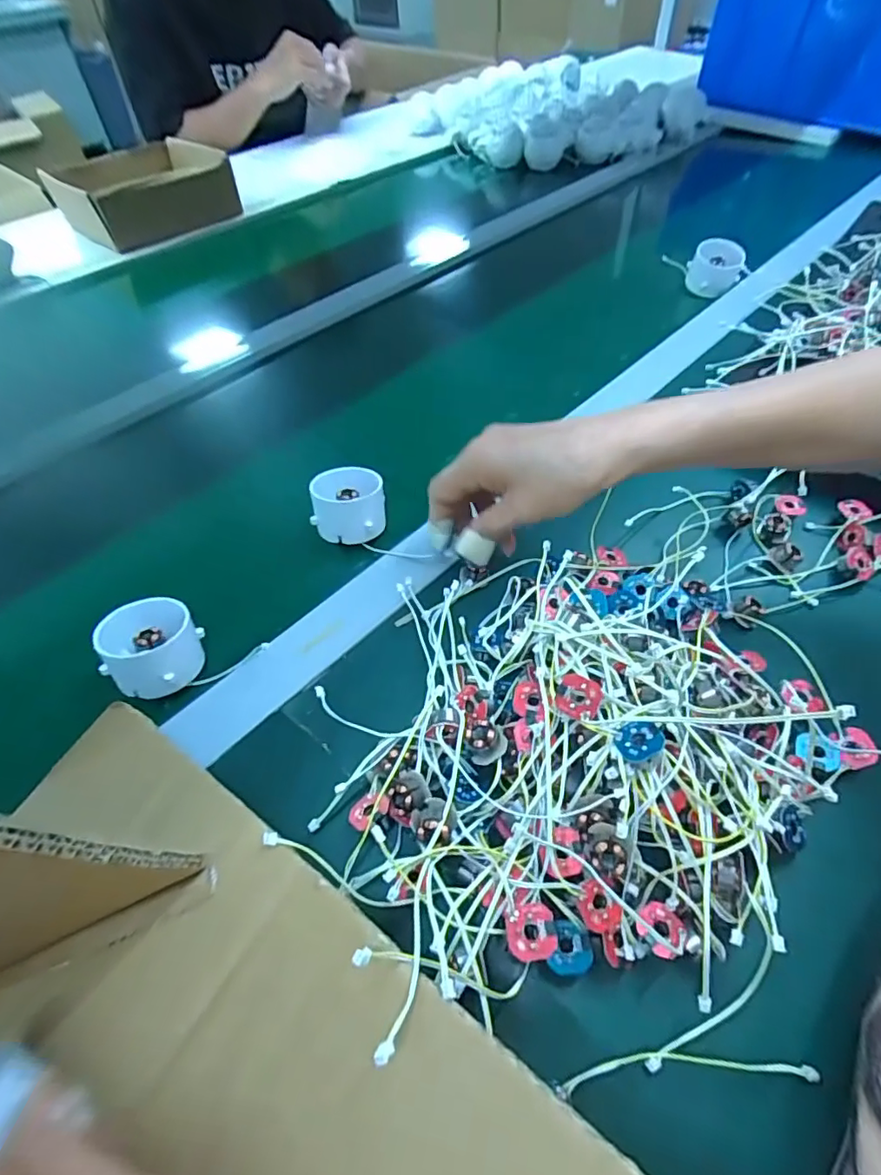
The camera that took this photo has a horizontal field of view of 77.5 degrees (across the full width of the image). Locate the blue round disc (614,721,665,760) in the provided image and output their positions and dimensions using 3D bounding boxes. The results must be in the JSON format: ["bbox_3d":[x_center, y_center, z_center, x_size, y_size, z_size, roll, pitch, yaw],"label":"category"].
[{"bbox_3d":[0.084,0.064,0.233,0.018,0.004,0.017,-37,34,-15],"label":"blue round disc"}]

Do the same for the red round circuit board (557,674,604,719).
[{"bbox_3d":[0.062,0.050,0.248,0.019,0.005,0.019,21,91,16],"label":"red round circuit board"}]

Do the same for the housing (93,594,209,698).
[{"bbox_3d":[-0.168,0.035,0.320,0.051,0.033,0.051,-29,58,-36],"label":"housing"}]

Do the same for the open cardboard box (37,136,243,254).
[{"bbox_3d":[-0.429,-0.568,0.794,0.198,0.077,0.217,-35,57,-21],"label":"open cardboard box"}]

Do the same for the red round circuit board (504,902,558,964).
[{"bbox_3d":[0.036,0.137,0.220,0.019,0.004,0.020,-2,52,3],"label":"red round circuit board"}]

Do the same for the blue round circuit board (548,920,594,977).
[{"bbox_3d":[0.056,0.154,0.233,0.017,0.009,0.020,14,54,15],"label":"blue round circuit board"}]

